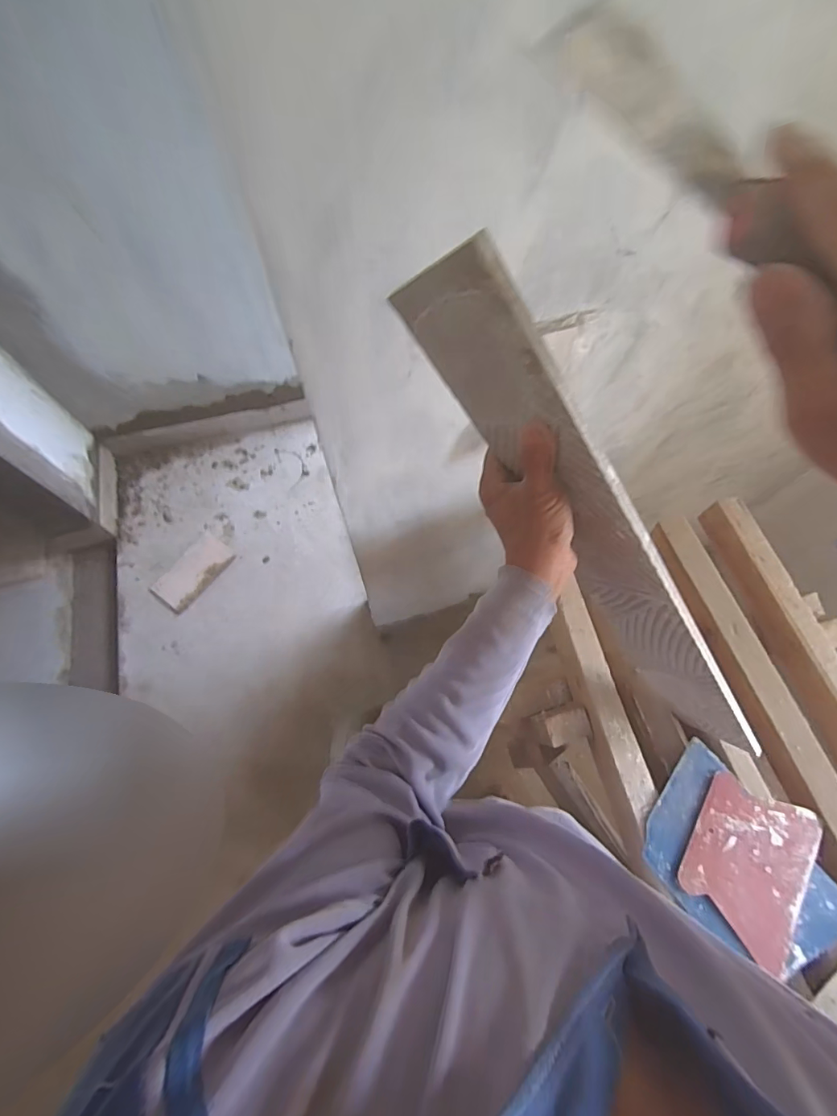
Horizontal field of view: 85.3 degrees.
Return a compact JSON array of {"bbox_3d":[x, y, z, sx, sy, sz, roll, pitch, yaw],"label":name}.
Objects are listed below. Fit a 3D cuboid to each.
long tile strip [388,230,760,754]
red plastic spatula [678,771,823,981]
[{"bbox_3d":[0.168,0.015,0.394,0.107,0.549,0.018,9,57,53],"label":"long tile strip"},{"bbox_3d":[0.368,0.336,0.504,0.123,0.010,0.161,31,70,12],"label":"red plastic spatula"}]

